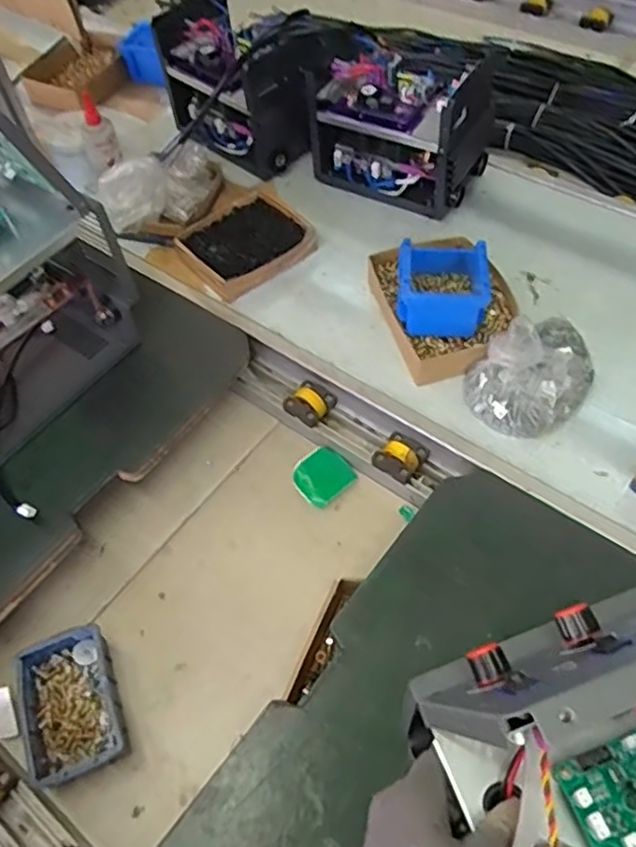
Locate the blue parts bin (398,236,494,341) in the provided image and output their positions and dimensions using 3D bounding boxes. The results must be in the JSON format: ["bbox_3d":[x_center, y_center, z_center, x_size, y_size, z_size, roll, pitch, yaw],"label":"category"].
[{"bbox_3d":[0.156,-0.186,0.854,0.112,0.067,0.145,-1,56,5],"label":"blue parts bin"}]

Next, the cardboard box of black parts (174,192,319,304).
[{"bbox_3d":[-0.105,-0.267,1.003,0.181,0.044,0.149,-36,60,-18],"label":"cardboard box of black parts"}]

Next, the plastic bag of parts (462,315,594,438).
[{"bbox_3d":[0.274,-0.075,0.797,0.179,0.099,0.119,-31,59,-15],"label":"plastic bag of parts"}]

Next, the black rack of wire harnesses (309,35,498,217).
[{"bbox_3d":[0.130,-0.460,1.019,0.245,0.185,0.149,27,62,21],"label":"black rack of wire harnesses"}]

